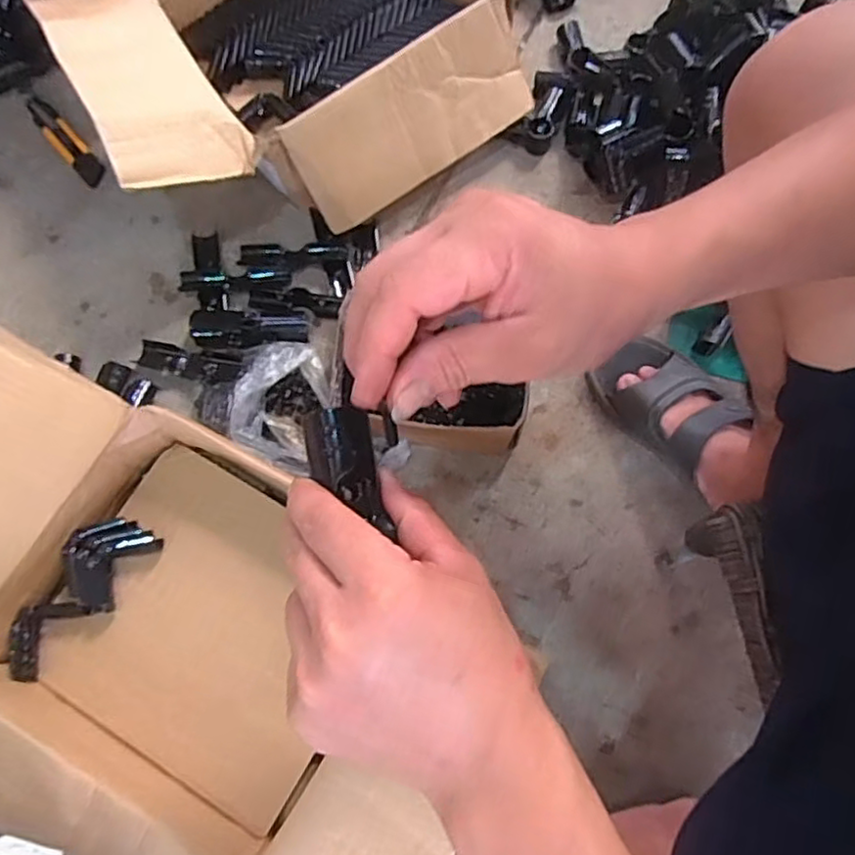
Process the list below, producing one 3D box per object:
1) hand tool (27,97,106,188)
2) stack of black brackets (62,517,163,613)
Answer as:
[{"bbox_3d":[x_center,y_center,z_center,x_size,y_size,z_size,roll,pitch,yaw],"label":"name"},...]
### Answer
[{"bbox_3d":[-0.470,-0.373,0.847,0.035,0.014,0.169,-42,79,-10],"label":"hand tool"},{"bbox_3d":[-0.318,0.127,0.649,0.068,0.033,0.083,35,78,9],"label":"stack of black brackets"}]

